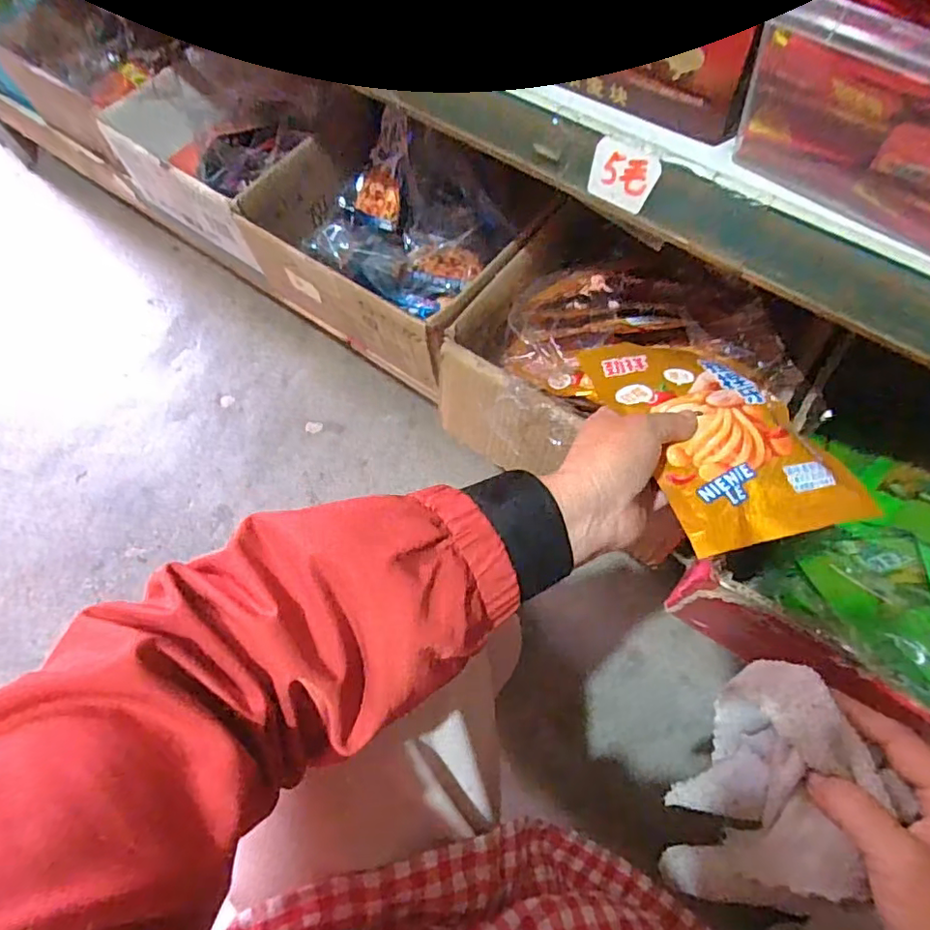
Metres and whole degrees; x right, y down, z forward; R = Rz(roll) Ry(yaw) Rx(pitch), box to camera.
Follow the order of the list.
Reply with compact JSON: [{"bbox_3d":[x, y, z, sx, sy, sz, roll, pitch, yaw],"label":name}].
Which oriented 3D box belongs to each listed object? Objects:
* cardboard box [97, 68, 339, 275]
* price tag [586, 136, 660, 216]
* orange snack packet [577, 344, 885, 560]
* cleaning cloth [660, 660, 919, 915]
[{"bbox_3d":[-0.299,-0.363,0.717,0.286,0.132,0.161,38,75,18],"label":"cardboard box"},{"bbox_3d":[0.099,-0.183,0.360,0.043,0.036,0.004,37,54,17],"label":"price tag"},{"bbox_3d":[0.156,-0.026,0.365,0.106,0.018,0.168,-13,49,-10],"label":"orange snack packet"},{"bbox_3d":[0.174,0.189,0.330,0.065,0.142,0.125,10,67,7],"label":"cleaning cloth"}]

